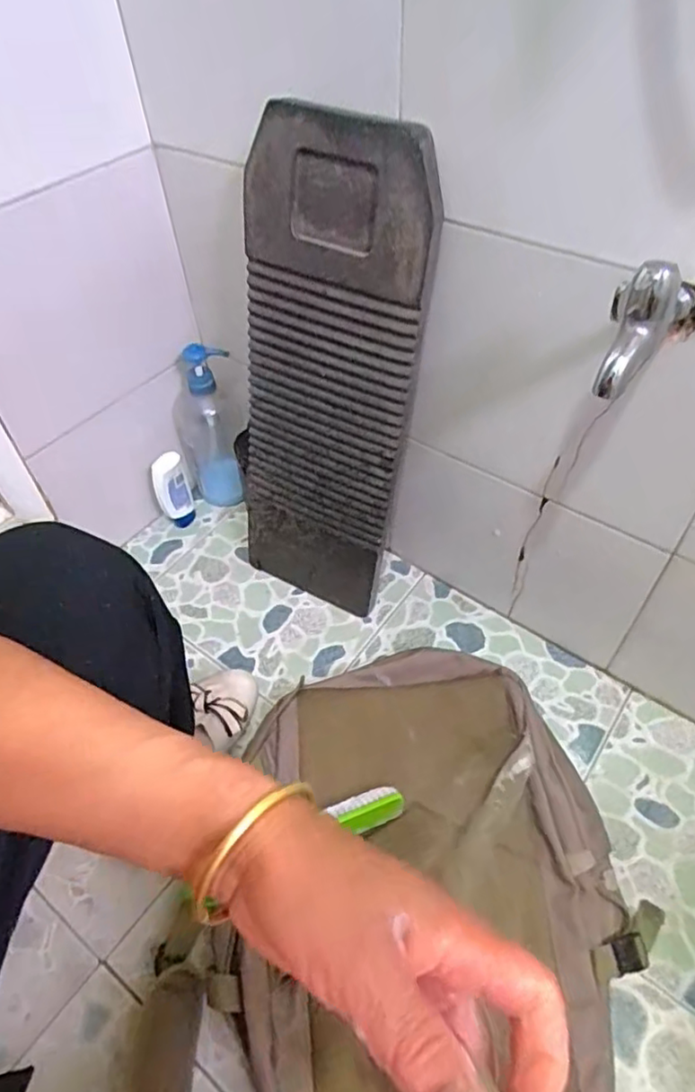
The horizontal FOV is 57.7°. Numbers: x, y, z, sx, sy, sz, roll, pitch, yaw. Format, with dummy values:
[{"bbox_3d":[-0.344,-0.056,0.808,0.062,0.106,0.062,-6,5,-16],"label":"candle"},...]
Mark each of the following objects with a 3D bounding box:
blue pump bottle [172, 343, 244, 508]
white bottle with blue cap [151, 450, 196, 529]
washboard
[{"bbox_3d":[-0.198,-0.164,0.900,0.084,0.252,0.061,-19,51,-13],"label":"blue pump bottle"},{"bbox_3d":[-0.247,-0.070,0.901,0.047,0.132,0.033,-19,51,-13],"label":"white bottle with blue cap"},{"bbox_3d":[-0.030,-0.145,0.687,0.198,0.545,0.022,24,45,20],"label":"washboard"}]

